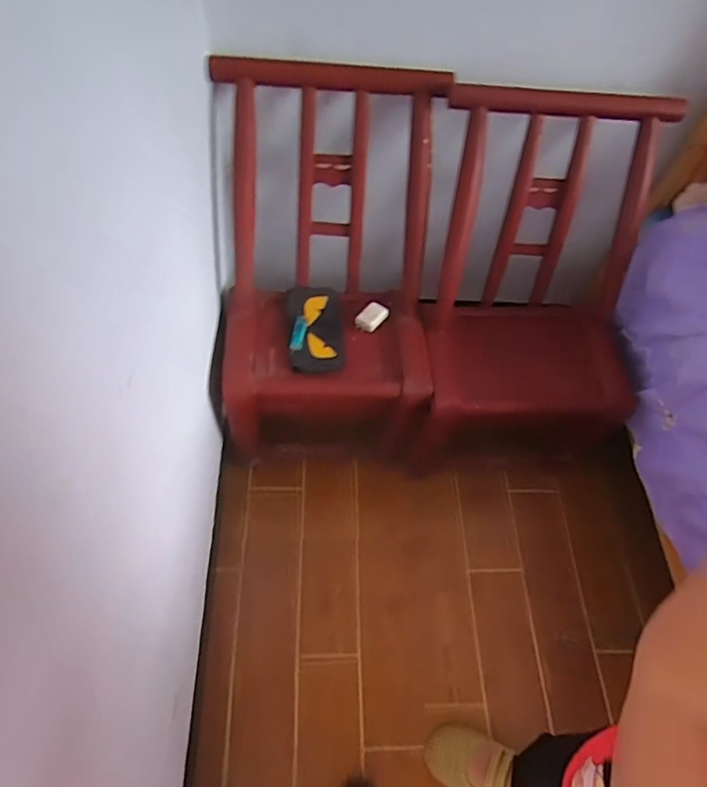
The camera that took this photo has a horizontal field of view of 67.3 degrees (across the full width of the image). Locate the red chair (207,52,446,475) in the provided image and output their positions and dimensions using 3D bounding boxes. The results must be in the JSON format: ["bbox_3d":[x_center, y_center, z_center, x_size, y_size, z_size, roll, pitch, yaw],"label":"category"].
[{"bbox_3d":[-0.051,-0.202,1.060,0.401,0.633,0.456,3,59,-4],"label":"red chair"}]

